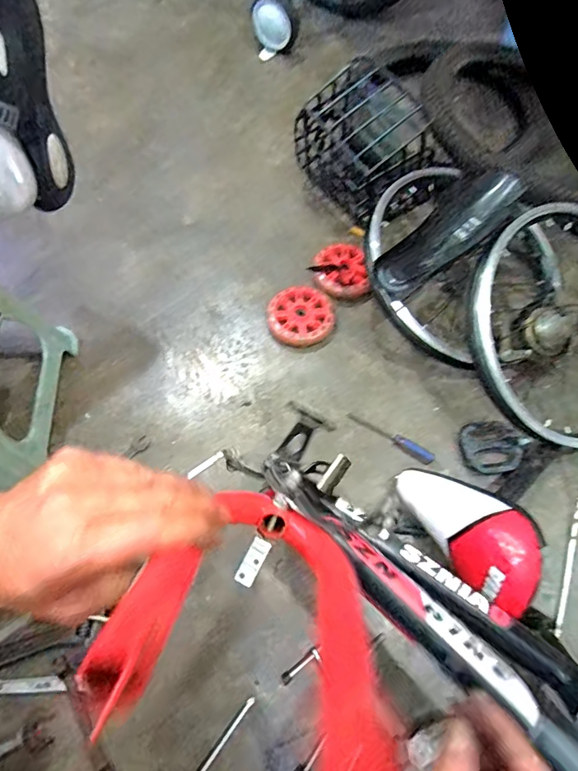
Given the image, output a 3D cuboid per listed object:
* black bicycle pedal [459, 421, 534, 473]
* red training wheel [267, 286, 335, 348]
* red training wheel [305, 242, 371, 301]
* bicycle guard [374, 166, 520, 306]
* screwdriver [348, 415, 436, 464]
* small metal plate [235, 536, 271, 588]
[{"bbox_3d":[0.274,0.082,0.613,0.085,0.024,0.071,-3,66,-2],"label":"black bicycle pedal"},{"bbox_3d":[0.019,-0.109,0.708,0.095,0.024,0.106,5,65,1],"label":"red training wheel"},{"bbox_3d":[0.080,-0.181,0.739,0.089,0.028,0.101,-16,67,-8],"label":"red training wheel"},{"bbox_3d":[0.220,-0.209,0.635,0.259,0.047,0.077,-40,72,-17],"label":"bicycle guard"},{"bbox_3d":[0.140,0.069,0.632,0.125,0.014,0.018,33,69,13],"label":"screwdriver"},{"bbox_3d":[-0.029,0.144,0.375,0.016,0.004,0.038,27,77,4],"label":"small metal plate"}]

